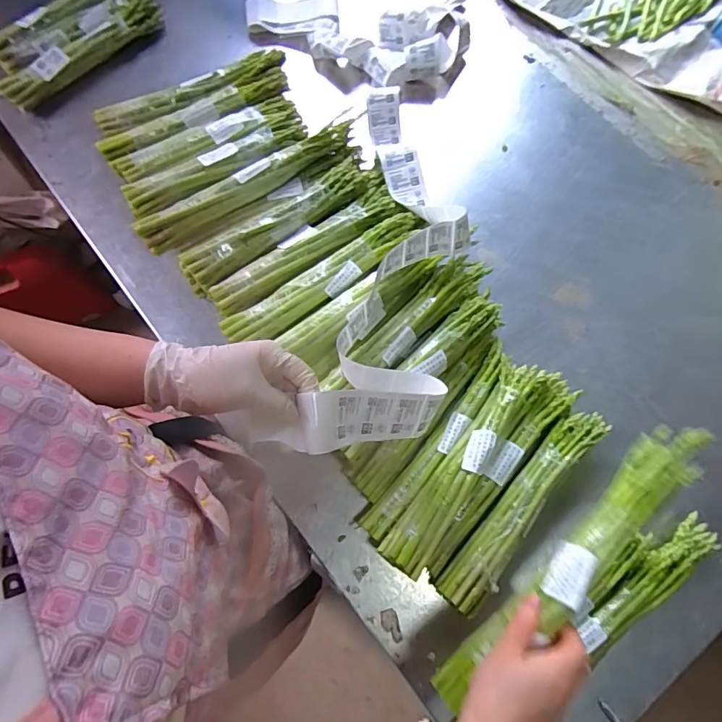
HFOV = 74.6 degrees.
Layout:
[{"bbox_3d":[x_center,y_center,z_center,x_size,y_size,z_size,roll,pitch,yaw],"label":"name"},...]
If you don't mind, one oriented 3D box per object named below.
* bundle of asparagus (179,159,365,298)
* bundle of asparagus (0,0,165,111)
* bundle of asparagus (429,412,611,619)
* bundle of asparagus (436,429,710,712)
[{"bbox_3d":[-0.104,-0.177,0.610,0.268,0.051,0.059,-33,75,-8],"label":"bundle of asparagus"},{"bbox_3d":[-0.456,-0.521,0.756,0.280,0.034,0.139,-37,78,-9],"label":"bundle of asparagus"},{"bbox_3d":[0.181,0.161,0.541,0.053,0.046,0.266,39,78,12],"label":"bundle of asparagus"},{"bbox_3d":[0.195,0.179,0.430,0.330,0.041,0.044,-42,79,-8],"label":"bundle of asparagus"}]

